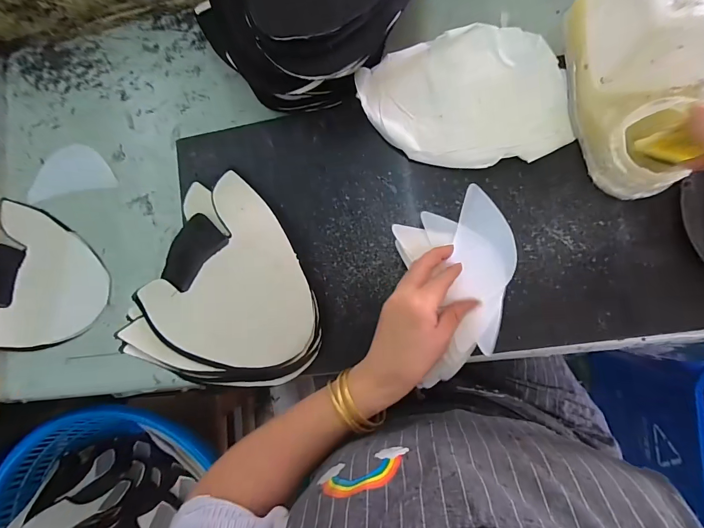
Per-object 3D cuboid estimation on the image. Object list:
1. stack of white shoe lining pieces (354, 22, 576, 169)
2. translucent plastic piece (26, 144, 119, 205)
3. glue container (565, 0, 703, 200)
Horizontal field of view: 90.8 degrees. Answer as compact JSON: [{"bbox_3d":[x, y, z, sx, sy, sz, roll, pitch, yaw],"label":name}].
[{"bbox_3d":[0.117,-0.178,0.371,0.210,0.019,0.148,-3,86,8],"label":"stack of white shoe lining pieces"},{"bbox_3d":[-0.393,-0.132,0.487,0.150,0.012,0.079,-7,76,12],"label":"translucent plastic piece"},{"bbox_3d":[0.265,-0.172,0.290,0.110,0.112,0.206,-8,85,8],"label":"glue container"}]

